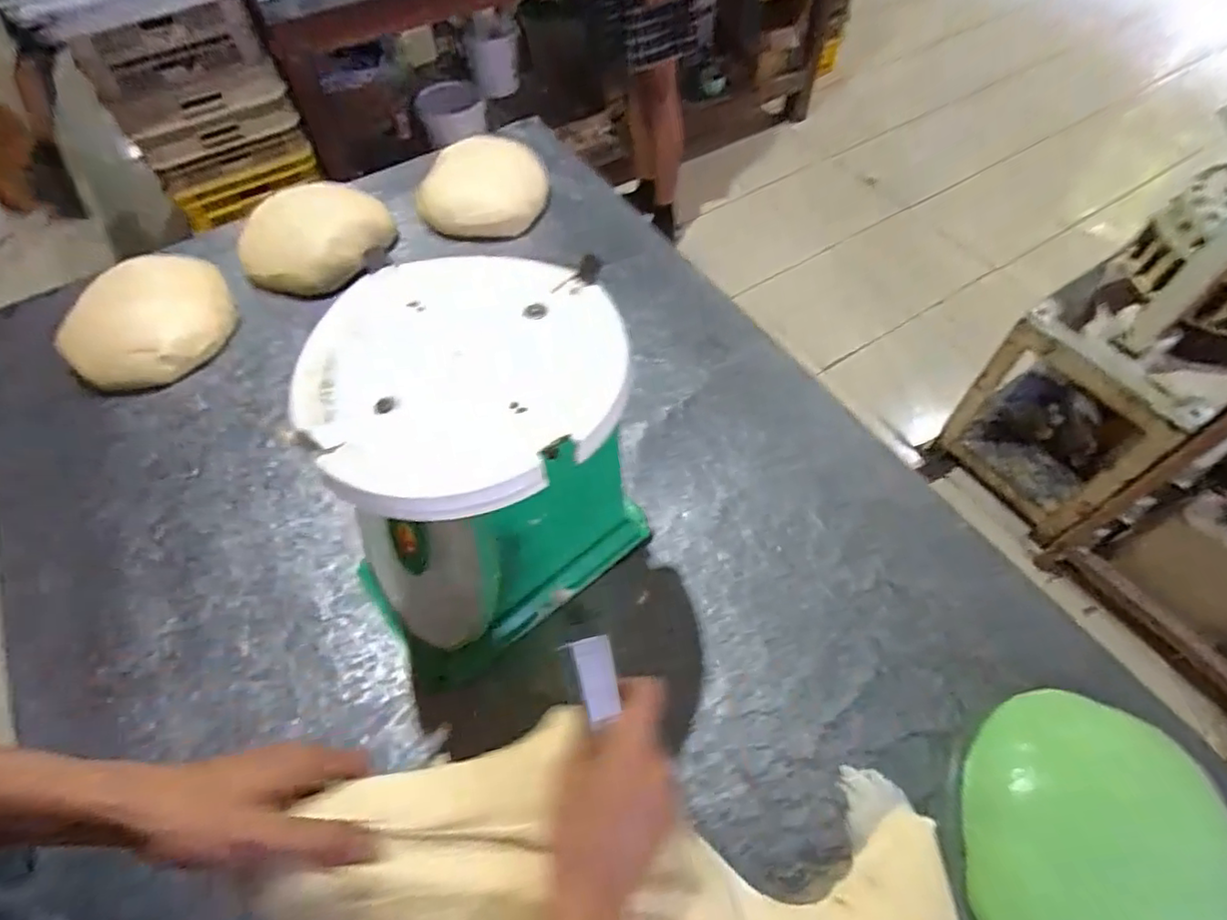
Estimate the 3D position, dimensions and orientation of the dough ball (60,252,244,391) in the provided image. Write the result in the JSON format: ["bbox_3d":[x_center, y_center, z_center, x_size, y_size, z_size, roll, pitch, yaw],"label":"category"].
[{"bbox_3d":[-0.584,-0.177,0.777,0.156,0.071,0.202,38,66,23],"label":"dough ball"}]

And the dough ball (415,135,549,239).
[{"bbox_3d":[-0.200,-0.417,0.958,0.179,0.071,0.182,-1,57,1],"label":"dough ball"}]

